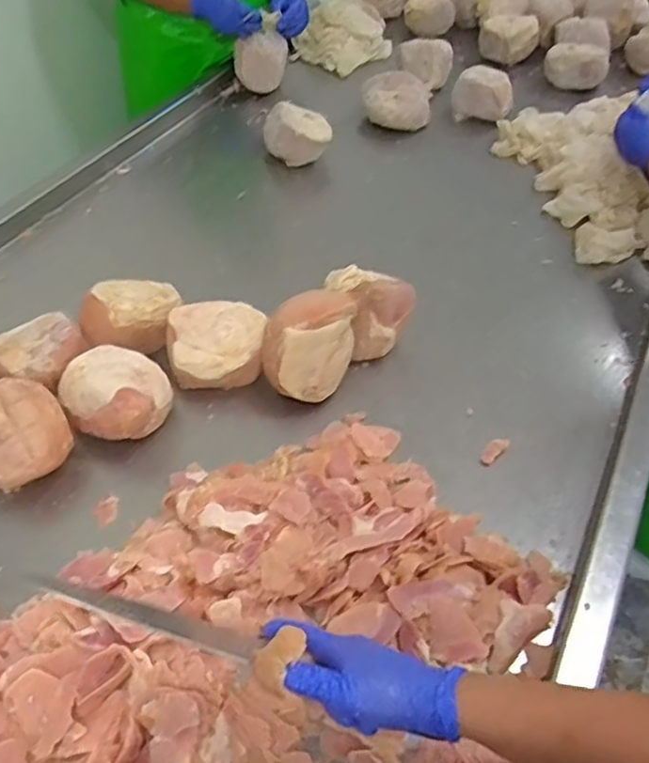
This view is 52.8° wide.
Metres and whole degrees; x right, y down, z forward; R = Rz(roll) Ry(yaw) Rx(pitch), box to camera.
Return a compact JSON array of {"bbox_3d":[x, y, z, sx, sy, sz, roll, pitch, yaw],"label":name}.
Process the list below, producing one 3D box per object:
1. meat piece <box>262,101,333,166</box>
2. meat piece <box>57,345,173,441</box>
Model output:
[{"bbox_3d":[-0.049,-0.460,1.240,0.128,0.087,0.086,-5,48,-4],"label":"meat piece"},{"bbox_3d":[-0.256,0.007,0.807,0.120,0.087,0.116,0,48,0],"label":"meat piece"}]

